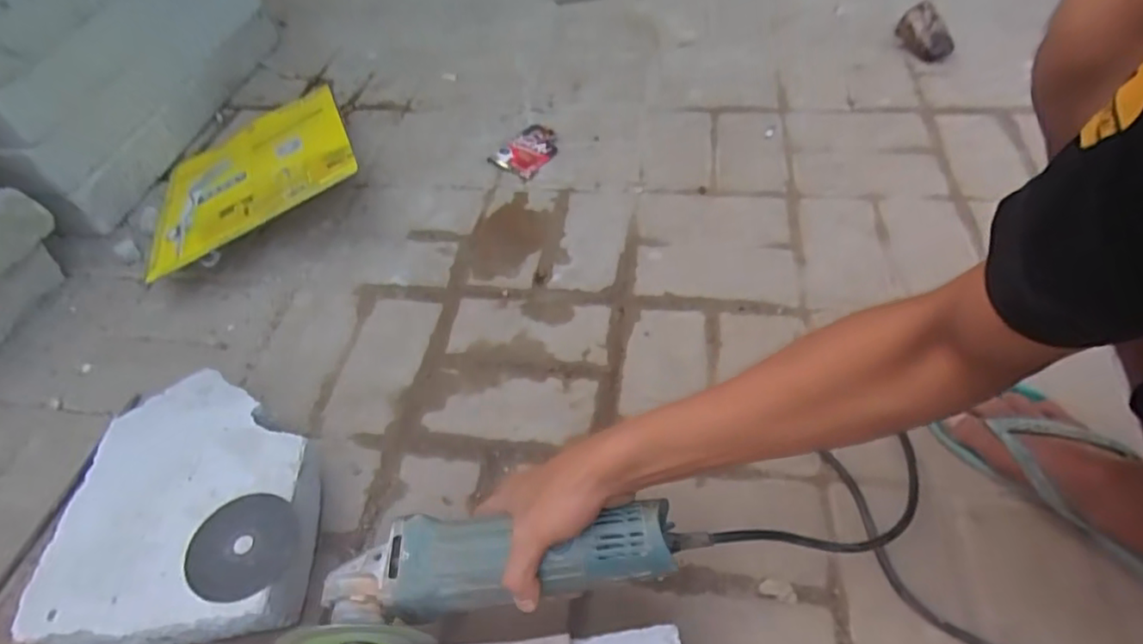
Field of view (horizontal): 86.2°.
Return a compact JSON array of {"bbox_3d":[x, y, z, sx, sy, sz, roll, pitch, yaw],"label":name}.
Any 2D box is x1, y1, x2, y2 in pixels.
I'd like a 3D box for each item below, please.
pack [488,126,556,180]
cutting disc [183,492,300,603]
[{"bbox_3d":[-0.066,-0.270,0.960,0.072,0.020,0.112,27,57,24],"label":"pack"},{"bbox_3d":[-0.277,0.189,0.514,0.085,0.007,0.089,-1,44,1],"label":"cutting disc"}]

